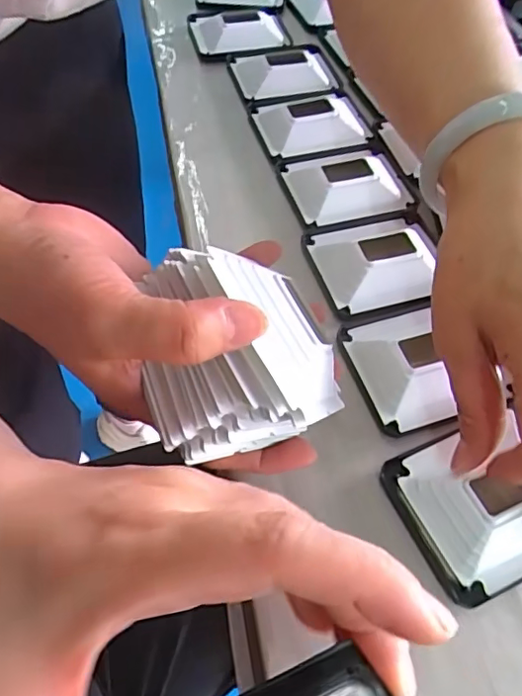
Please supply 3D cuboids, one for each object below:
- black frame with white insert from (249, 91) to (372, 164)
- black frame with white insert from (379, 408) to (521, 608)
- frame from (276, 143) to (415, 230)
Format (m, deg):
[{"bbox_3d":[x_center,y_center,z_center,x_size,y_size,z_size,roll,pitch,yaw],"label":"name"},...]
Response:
[{"bbox_3d":[0.037,-0.166,0.405,0.077,0.017,0.072,-9,56,-10],"label":"black frame with white insert"},{"bbox_3d":[0.100,0.066,0.246,0.072,0.018,0.068,-19,58,-17],"label":"black frame with white insert"},{"bbox_3d":[0.058,-0.112,0.371,0.076,0.013,0.072,-11,56,-12],"label":"frame"}]

